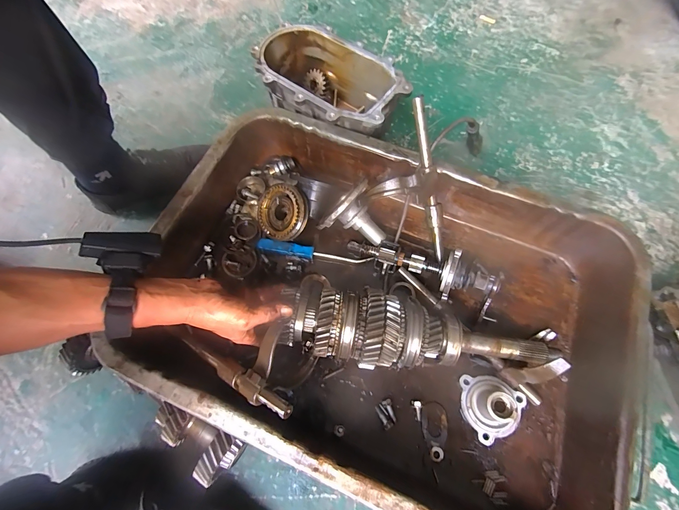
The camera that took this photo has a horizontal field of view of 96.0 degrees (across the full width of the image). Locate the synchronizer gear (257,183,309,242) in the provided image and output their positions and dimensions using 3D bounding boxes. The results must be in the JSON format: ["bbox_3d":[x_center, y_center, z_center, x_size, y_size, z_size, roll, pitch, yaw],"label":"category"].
[{"bbox_3d":[-0.094,-0.071,0.510,0.094,0.028,0.091,-12,85,28],"label":"synchronizer gear"}]

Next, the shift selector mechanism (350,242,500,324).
[{"bbox_3d":[0.132,0.009,0.473,0.243,0.067,0.083,25,71,10],"label":"shift selector mechanism"}]

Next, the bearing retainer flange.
[{"bbox_3d":[0.208,0.203,0.398,0.079,0.063,0.081,6,69,3],"label":"bearing retainer flange"}]

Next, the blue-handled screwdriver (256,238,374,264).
[{"bbox_3d":[-0.043,-0.002,0.514,0.189,0.017,0.020,9,69,4],"label":"blue-handled screwdriver"}]

